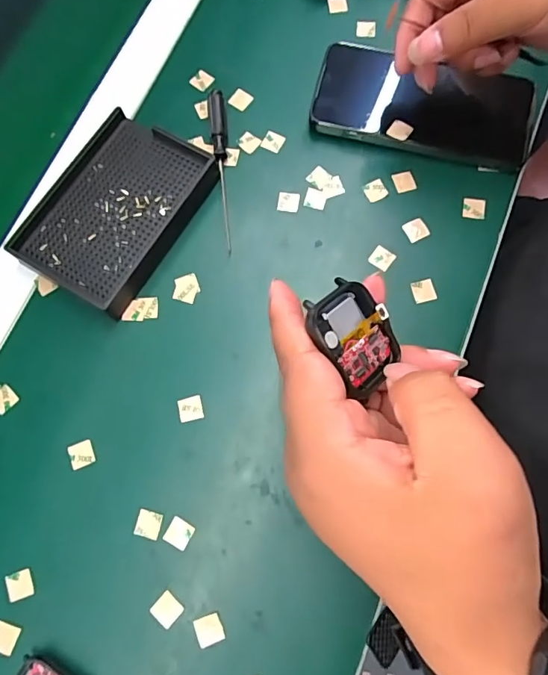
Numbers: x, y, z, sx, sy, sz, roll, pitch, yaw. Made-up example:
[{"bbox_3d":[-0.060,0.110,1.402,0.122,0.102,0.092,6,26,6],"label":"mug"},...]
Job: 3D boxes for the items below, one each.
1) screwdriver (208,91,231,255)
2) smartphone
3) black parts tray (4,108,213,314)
[{"bbox_3d":[-0.040,-0.129,0.354,0.012,0.015,0.135,-5,75,0],"label":"screwdriver"},{"bbox_3d":[0.114,-0.179,0.361,0.160,0.017,0.081,12,76,4],"label":"smartphone"},{"bbox_3d":[-0.117,-0.094,0.344,0.096,0.020,0.134,32,78,9],"label":"black parts tray"}]

